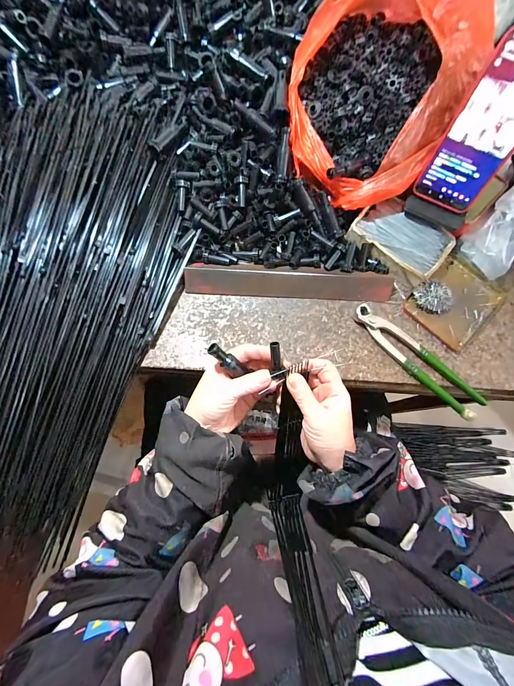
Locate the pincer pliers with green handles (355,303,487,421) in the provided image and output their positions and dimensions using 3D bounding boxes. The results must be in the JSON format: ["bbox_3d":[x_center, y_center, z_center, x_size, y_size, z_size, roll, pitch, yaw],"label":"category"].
[{"bbox_3d":[0.209,0.020,0.398,0.193,0.022,0.038,42,78,13],"label":"pincer pliers with green handles"}]

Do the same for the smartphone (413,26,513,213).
[{"bbox_3d":[0.265,-0.242,0.347,0.085,0.162,0.011,28,44,8],"label":"smartphone"}]

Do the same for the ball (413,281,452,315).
[{"bbox_3d":[0.248,-0.063,0.425,0.051,0.016,0.044,-12,73,-3],"label":"ball"}]

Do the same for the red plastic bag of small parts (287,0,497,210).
[{"bbox_3d":[0.168,-0.349,0.393,0.197,0.166,0.297,30,75,10],"label":"red plastic bag of small parts"}]

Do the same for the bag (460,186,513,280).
[{"bbox_3d":[0.348,-0.155,0.426,0.073,0.069,0.114,39,77,12],"label":"bag"}]

